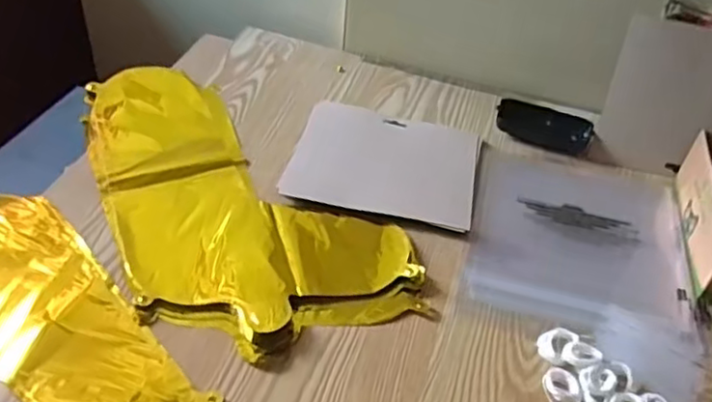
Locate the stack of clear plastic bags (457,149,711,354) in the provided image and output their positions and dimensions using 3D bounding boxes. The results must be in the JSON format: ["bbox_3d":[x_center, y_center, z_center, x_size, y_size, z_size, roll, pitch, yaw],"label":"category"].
[{"bbox_3d":[0.225,0.029,0.659,0.206,0.013,0.243,12,42,6],"label":"stack of clear plastic bags"}]

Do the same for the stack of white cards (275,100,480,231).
[{"bbox_3d":[0.032,-0.042,0.692,0.190,0.007,0.152,12,42,6],"label":"stack of white cards"}]

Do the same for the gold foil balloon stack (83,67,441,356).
[{"bbox_3d":[-0.128,-0.024,0.662,0.233,0.013,0.419,-15,46,-22],"label":"gold foil balloon stack"}]

